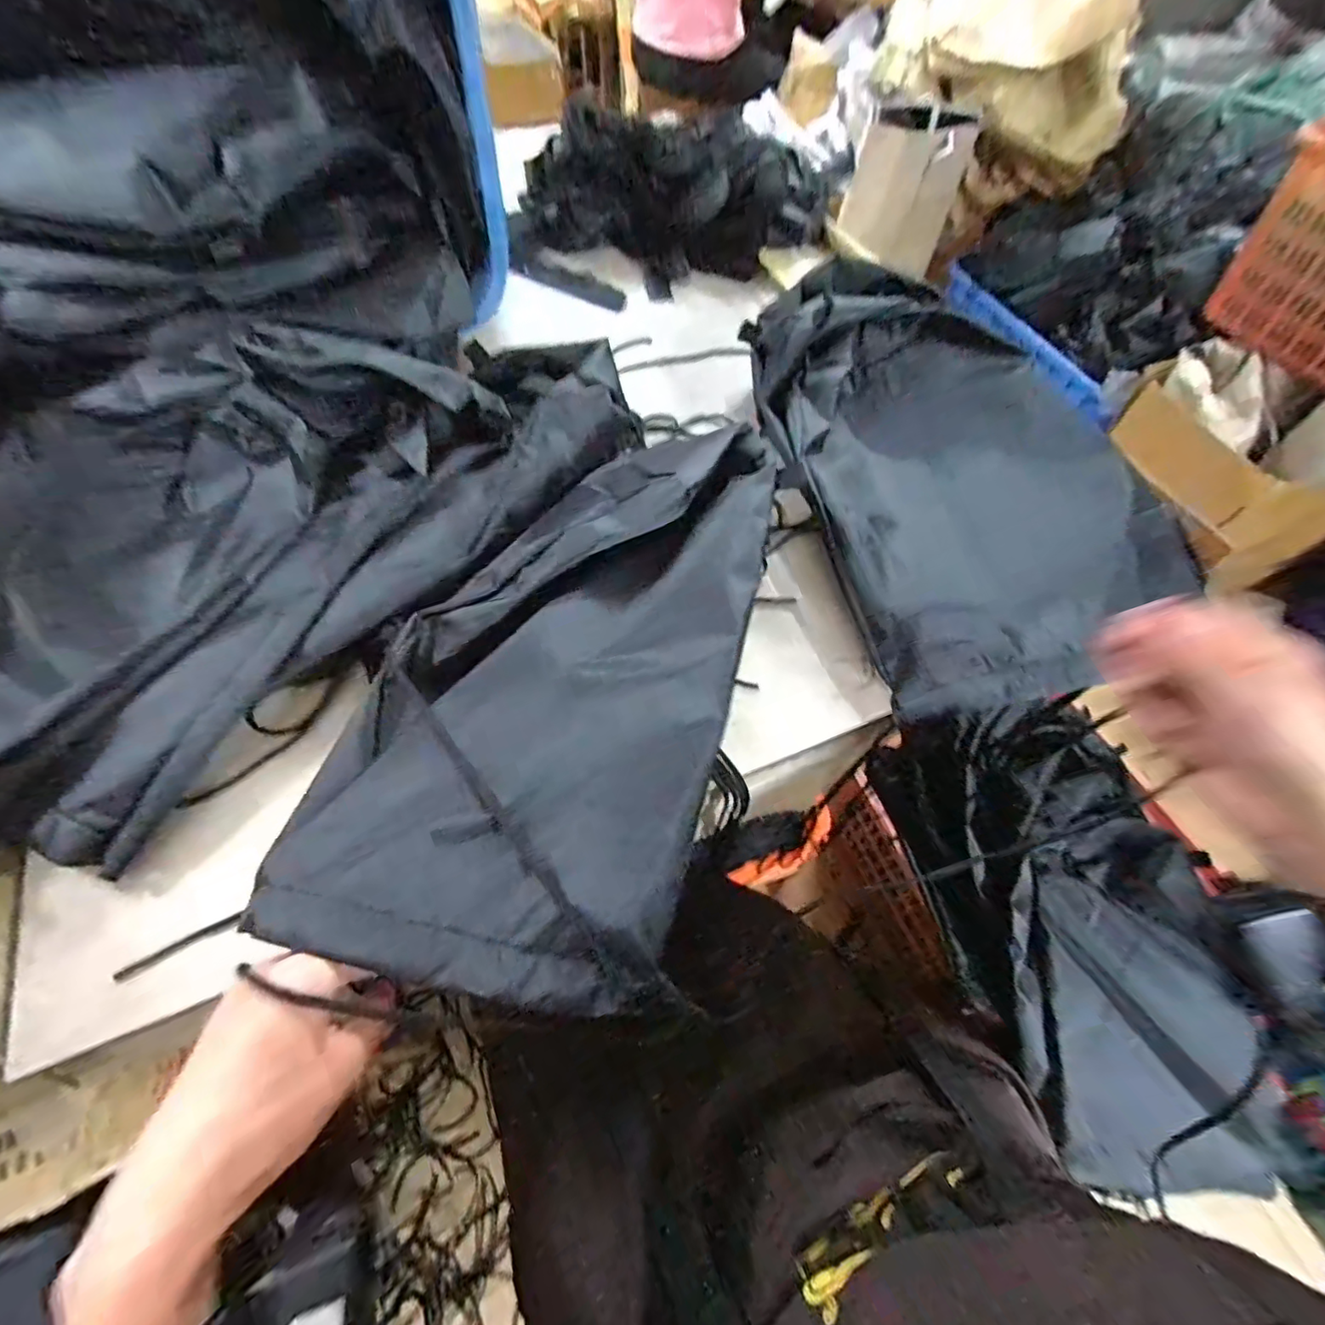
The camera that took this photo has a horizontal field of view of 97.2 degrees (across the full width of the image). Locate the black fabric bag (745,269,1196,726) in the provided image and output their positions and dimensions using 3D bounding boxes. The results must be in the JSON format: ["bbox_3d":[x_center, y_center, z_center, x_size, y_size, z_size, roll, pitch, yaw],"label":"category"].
[{"bbox_3d":[0.237,-0.216,0.550,0.272,0.060,0.453,-18,67,-3],"label":"black fabric bag"}]

